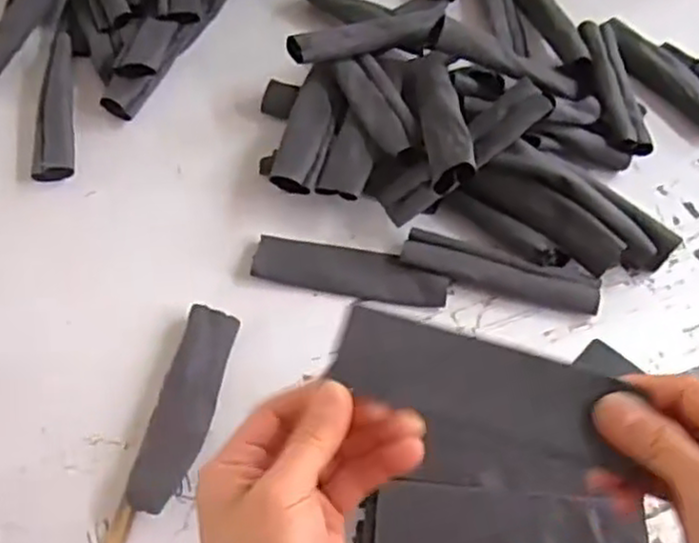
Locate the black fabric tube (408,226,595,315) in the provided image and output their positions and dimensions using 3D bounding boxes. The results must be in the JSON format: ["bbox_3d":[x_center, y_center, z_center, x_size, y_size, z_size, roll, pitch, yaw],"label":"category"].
[{"bbox_3d":[0.115,0.001,0.556,0.147,0.018,0.033,15,61,7],"label":"black fabric tube"}]

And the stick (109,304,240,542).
[{"bbox_3d":[-0.133,0.161,0.453,0.037,0.017,0.313,13,60,6],"label":"stick"}]

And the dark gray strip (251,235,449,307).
[{"bbox_3d":[0.001,0.000,0.554,0.145,0.013,0.039,12,60,6],"label":"dark gray strip"}]

